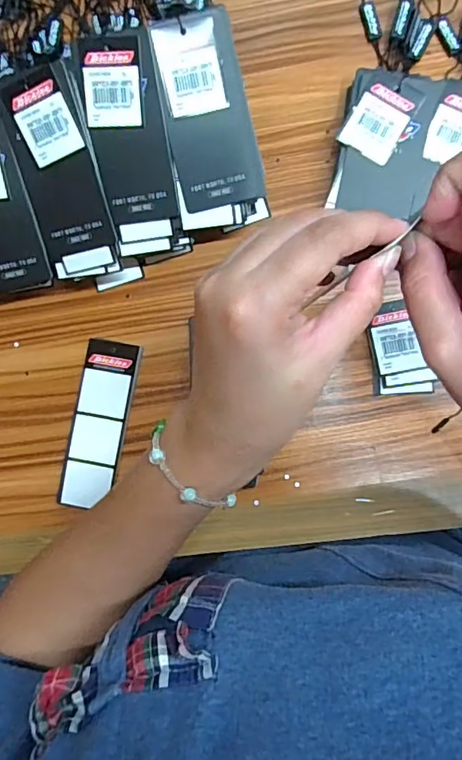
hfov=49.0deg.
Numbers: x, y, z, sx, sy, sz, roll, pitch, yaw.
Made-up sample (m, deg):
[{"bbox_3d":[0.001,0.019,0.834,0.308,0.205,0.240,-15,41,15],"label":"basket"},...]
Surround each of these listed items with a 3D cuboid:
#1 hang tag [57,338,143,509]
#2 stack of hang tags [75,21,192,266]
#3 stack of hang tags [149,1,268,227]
[{"bbox_3d":[-0.093,0.032,0.363,0.040,0.012,0.117,10,88,6],"label":"hang tag"},{"bbox_3d":[-0.062,-0.147,0.333,0.046,0.026,0.135,-8,113,5],"label":"stack of hang tags"},{"bbox_3d":[-0.013,-0.163,0.330,0.055,0.027,0.125,-10,111,5],"label":"stack of hang tags"}]

